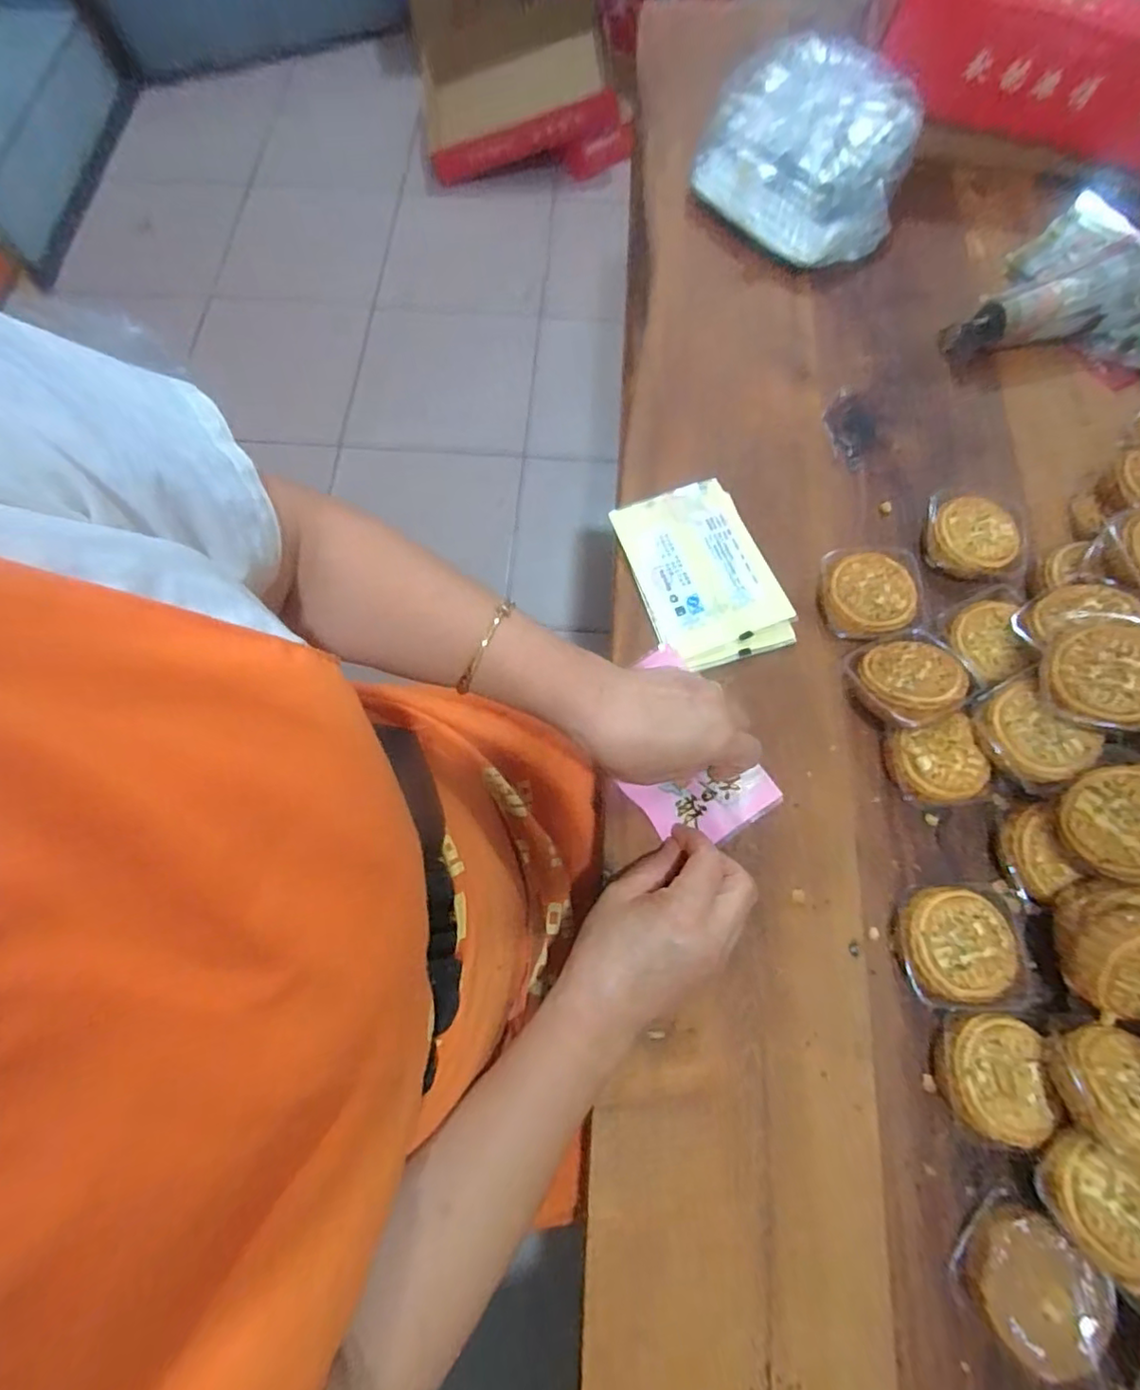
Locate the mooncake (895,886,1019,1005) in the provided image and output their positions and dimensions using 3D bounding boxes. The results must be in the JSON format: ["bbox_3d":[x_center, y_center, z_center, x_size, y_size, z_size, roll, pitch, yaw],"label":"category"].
[{"bbox_3d":[0.246,0.160,0.400,0.066,0.031,0.065,0,70,0],"label":"mooncake"}]

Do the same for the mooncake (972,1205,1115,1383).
[{"bbox_3d":[0.256,0.328,0.341,0.060,0.032,0.064,0,70,0],"label":"mooncake"}]

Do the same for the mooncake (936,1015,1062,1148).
[{"bbox_3d":[0.253,0.230,0.375,0.058,0.034,0.065,-2,70,-1],"label":"mooncake"}]

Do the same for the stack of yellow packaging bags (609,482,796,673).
[{"bbox_3d":[0.105,-0.096,0.496,0.100,0.013,0.152,-18,71,-7],"label":"stack of yellow packaging bags"}]

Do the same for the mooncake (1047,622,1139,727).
[{"bbox_3d":[0.337,-0.012,0.384,0.062,0.020,0.062,-6,70,18],"label":"mooncake"}]

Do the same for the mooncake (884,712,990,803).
[{"bbox_3d":[0.255,0.049,0.437,0.059,0.032,0.054,-14,71,-6],"label":"mooncake"}]

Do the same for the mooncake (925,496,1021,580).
[{"bbox_3d":[0.317,-0.122,0.494,0.063,0.027,0.064,0,70,0],"label":"mooncake"}]

